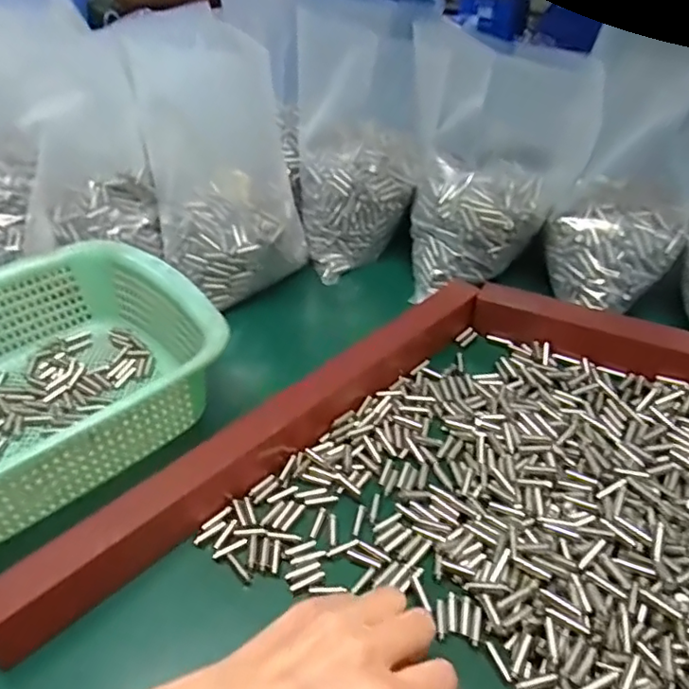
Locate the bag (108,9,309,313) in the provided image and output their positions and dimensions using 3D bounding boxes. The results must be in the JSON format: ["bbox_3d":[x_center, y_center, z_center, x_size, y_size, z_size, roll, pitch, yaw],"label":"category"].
[{"bbox_3d":[-0.107,-0.148,0.501,0.124,0.204,0.106,-13,41,-8],"label":"bag"}]

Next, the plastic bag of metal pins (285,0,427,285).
[{"bbox_3d":[0.011,-0.191,0.540,0.120,0.215,0.108,-8,41,-3],"label":"plastic bag of metal pins"}]

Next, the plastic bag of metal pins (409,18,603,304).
[{"bbox_3d":[0.126,-0.157,0.501,0.133,0.186,0.089,-6,41,-1],"label":"plastic bag of metal pins"}]

